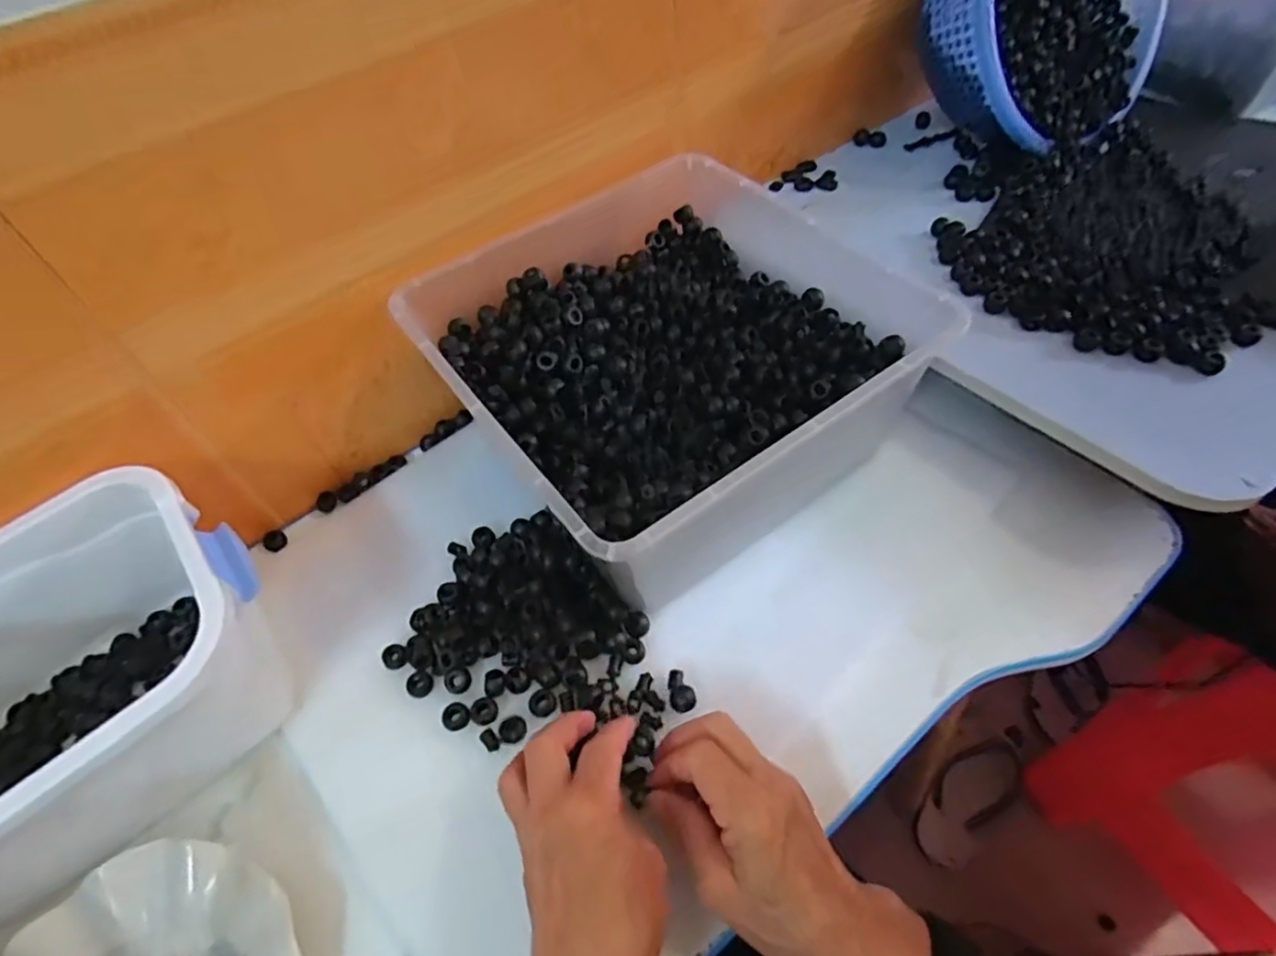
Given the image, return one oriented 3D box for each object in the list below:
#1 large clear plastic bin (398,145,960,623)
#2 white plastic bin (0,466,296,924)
[{"bbox_3d":[0.024,-0.081,0.517,0.303,0.134,0.297,-32,57,-17],"label":"large clear plastic bin"},{"bbox_3d":[-0.355,0.139,0.410,0.254,0.121,0.184,-36,58,-20],"label":"white plastic bin"}]

